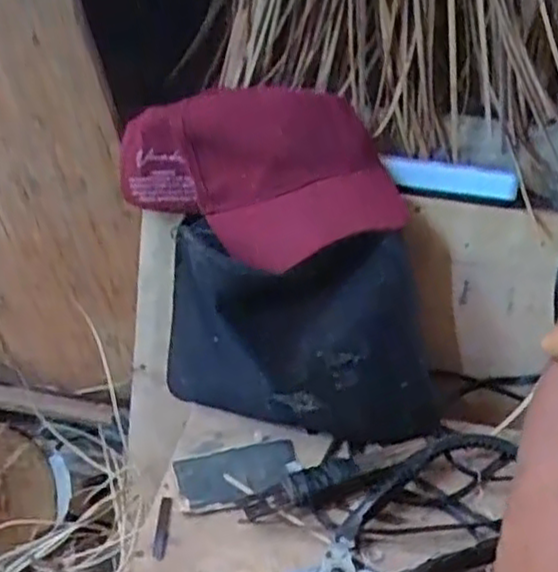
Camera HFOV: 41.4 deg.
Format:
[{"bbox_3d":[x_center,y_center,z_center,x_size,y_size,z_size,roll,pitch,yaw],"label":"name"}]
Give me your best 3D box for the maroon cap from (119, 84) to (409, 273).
[{"bbox_3d":[-0.015,-0.111,0.682,0.215,0.109,0.175,-24,42,-32],"label":"maroon cap"}]

